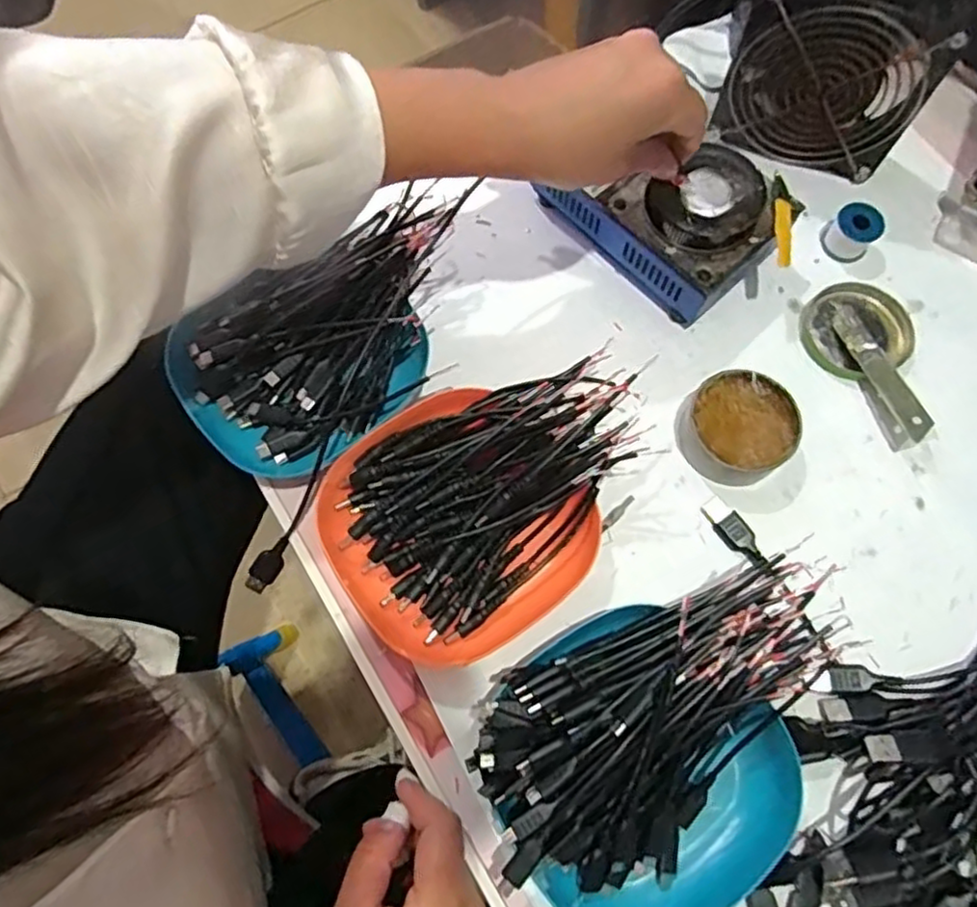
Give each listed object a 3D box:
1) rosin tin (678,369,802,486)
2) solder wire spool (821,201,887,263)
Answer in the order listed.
[{"bbox_3d":[0.151,-0.016,0.409,0.064,0.027,0.062,-29,73,-10],"label":"rosin tin"},{"bbox_3d":[0.245,-0.149,0.458,0.031,0.025,0.031,0,70,0],"label":"solder wire spool"}]

